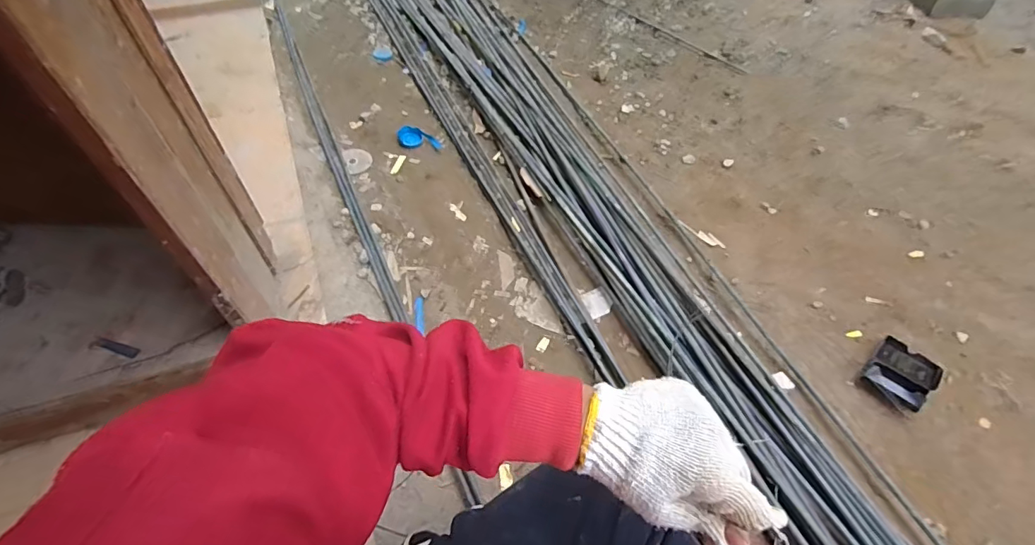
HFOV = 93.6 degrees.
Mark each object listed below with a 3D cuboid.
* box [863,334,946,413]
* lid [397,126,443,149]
[{"bbox_3d":[0.655,0.165,0.821,0.142,0.038,0.097,-31,62,-24],"label":"box"},{"bbox_3d":[-0.227,-0.315,1.129,0.097,0.022,0.060,-4,52,-4],"label":"lid"}]

